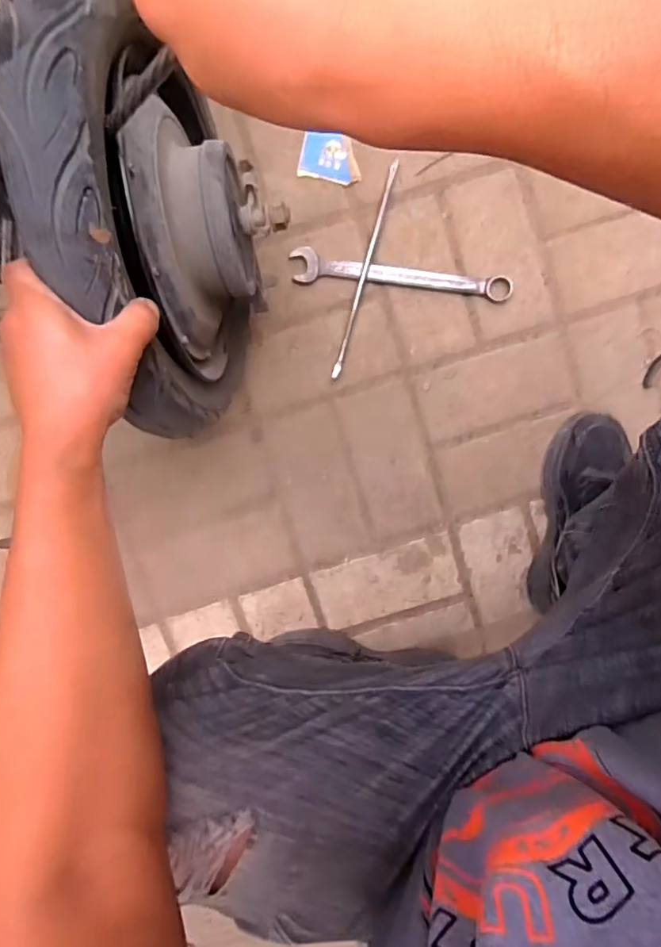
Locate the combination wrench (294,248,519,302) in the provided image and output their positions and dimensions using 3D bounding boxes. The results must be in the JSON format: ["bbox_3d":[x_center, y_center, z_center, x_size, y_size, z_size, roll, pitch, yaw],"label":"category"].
[{"bbox_3d":[0.087,-0.239,0.660,0.265,0.010,0.038,5,99,-1],"label":"combination wrench"}]

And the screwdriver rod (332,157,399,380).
[{"bbox_3d":[0.040,-0.240,0.651,0.009,0.012,0.259,16,99,-3],"label":"screwdriver rod"}]

